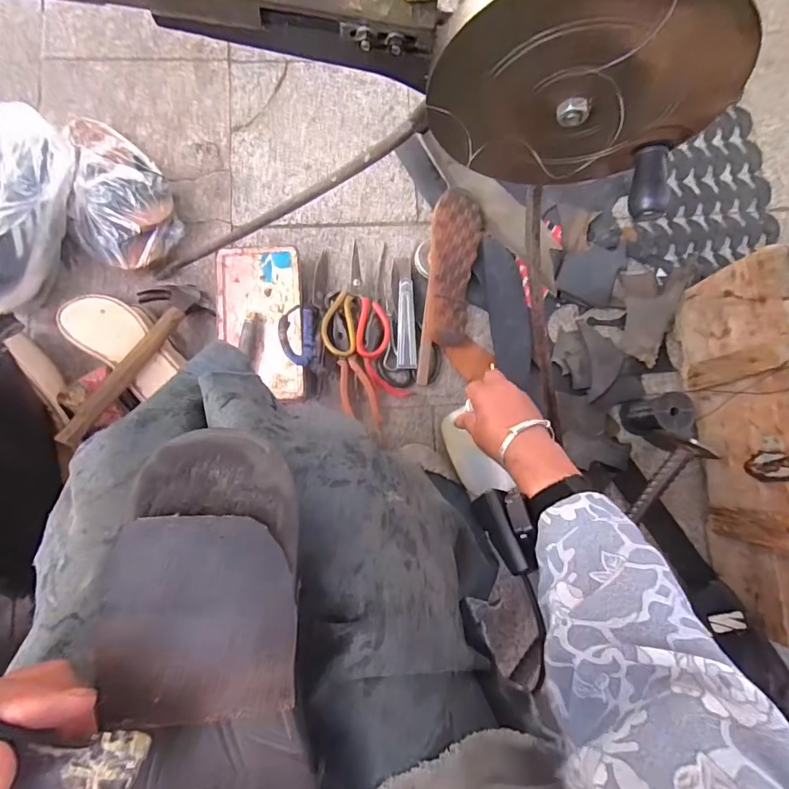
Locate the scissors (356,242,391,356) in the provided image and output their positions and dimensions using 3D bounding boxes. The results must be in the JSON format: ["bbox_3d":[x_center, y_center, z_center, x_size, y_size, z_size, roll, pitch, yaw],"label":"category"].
[{"bbox_3d":[-0.025,-0.145,0.689,0.048,0.014,0.183,7,81,-4],"label":"scissors"}]

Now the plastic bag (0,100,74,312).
[{"bbox_3d":[-0.520,-0.248,0.603,0.078,0.209,0.256,15,81,-3],"label":"plastic bag"}]

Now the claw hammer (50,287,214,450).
[{"bbox_3d":[-0.354,-0.067,0.645,0.118,0.053,0.238,25,64,-1],"label":"claw hammer"}]

